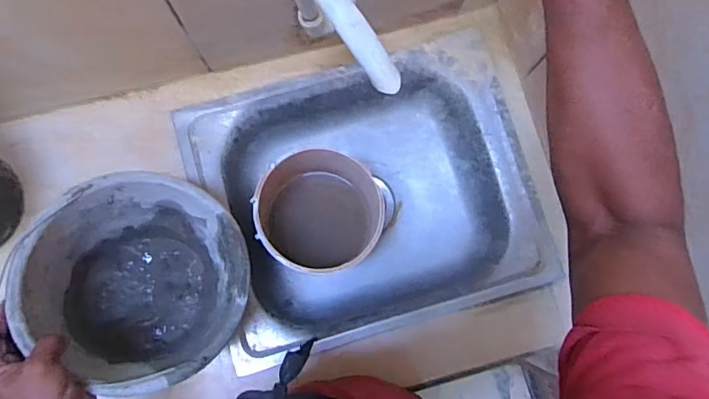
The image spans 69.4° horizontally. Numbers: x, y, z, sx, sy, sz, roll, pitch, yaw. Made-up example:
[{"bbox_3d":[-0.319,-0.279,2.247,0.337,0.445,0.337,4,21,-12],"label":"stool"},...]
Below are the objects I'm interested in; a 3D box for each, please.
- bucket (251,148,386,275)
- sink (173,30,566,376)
[{"bbox_3d":[-0.054,0.029,0.790,0.183,0.172,0.167,0,81,-2],"label":"bucket"},{"bbox_3d":[0.015,-0.009,0.839,0.484,0.152,0.401,-13,82,-4],"label":"sink"}]

